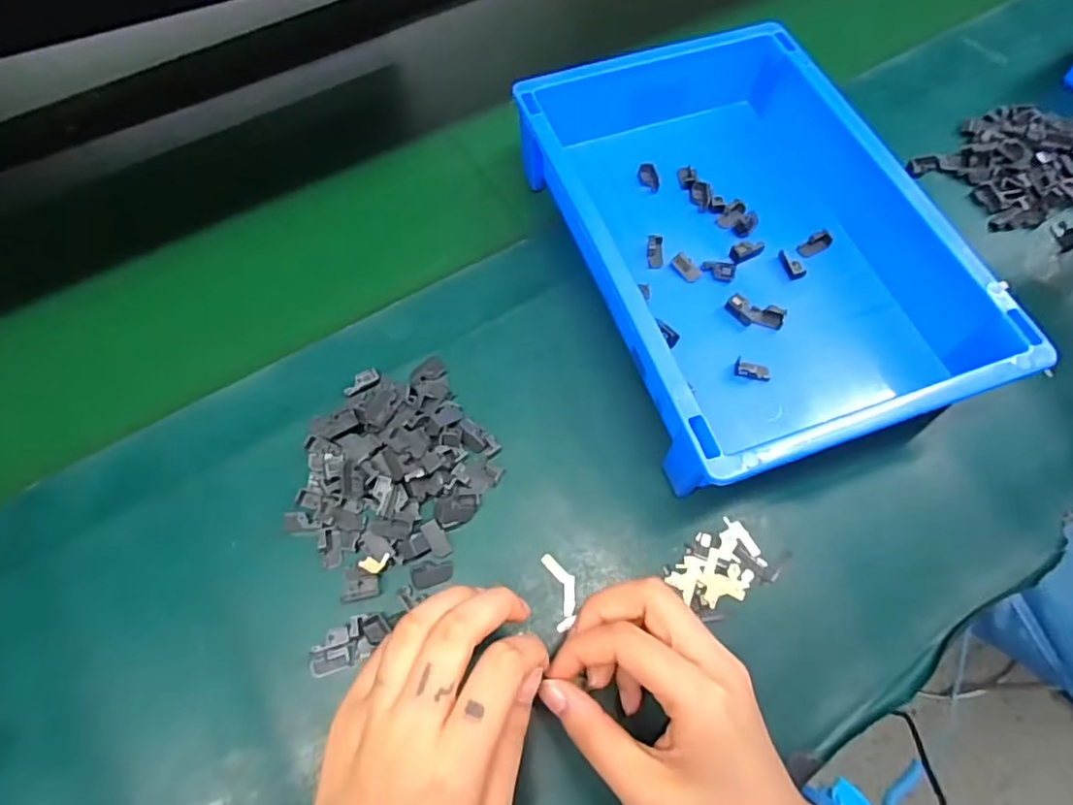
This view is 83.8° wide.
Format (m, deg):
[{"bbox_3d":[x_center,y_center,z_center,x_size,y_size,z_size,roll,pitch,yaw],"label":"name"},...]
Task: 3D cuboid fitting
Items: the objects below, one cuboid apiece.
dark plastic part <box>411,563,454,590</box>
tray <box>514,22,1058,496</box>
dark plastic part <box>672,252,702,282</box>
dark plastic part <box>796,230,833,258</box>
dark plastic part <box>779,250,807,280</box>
[{"bbox_3d":[-0.058,0.094,0.331,0.023,0.004,0.013,-19,66,-8],"label":"dark plastic part"},{"bbox_3d":[0.131,-0.127,0.409,0.202,0.071,0.335,-15,65,-7],"label":"tray"},{"bbox_3d":[0.101,-0.092,0.404,0.012,0.004,0.022,-29,68,-13],"label":"dark plastic part"},{"bbox_3d":[0.193,-0.110,0.416,0.024,0.010,0.012,-27,67,-12],"label":"dark plastic part"},{"bbox_3d":[0.173,-0.095,0.407,0.011,0.005,0.023,-15,65,-7],"label":"dark plastic part"}]

